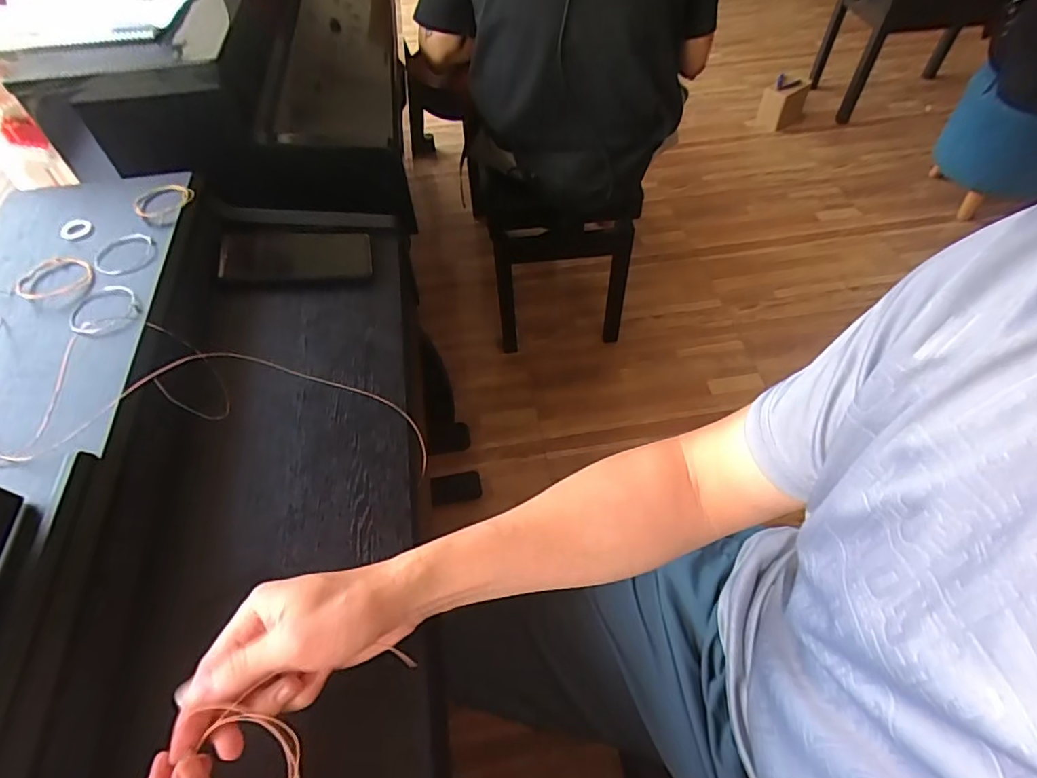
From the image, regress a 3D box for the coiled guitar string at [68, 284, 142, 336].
[{"bbox_3d":[-0.362,-0.067,0.476,0.055,0.012,0.073,-31,58,-19],"label":"coiled guitar string"}]

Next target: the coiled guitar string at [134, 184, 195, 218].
[{"bbox_3d":[-0.363,-0.195,0.559,0.055,0.009,0.065,-31,58,-19],"label":"coiled guitar string"}]

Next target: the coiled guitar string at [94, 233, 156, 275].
[{"bbox_3d":[-0.369,-0.127,0.514,0.053,0.005,0.050,-32,59,-19],"label":"coiled guitar string"}]

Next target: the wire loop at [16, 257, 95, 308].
[{"bbox_3d":[-0.417,-0.099,0.497,0.059,0.009,0.059,-1,54,2],"label":"wire loop"}]

